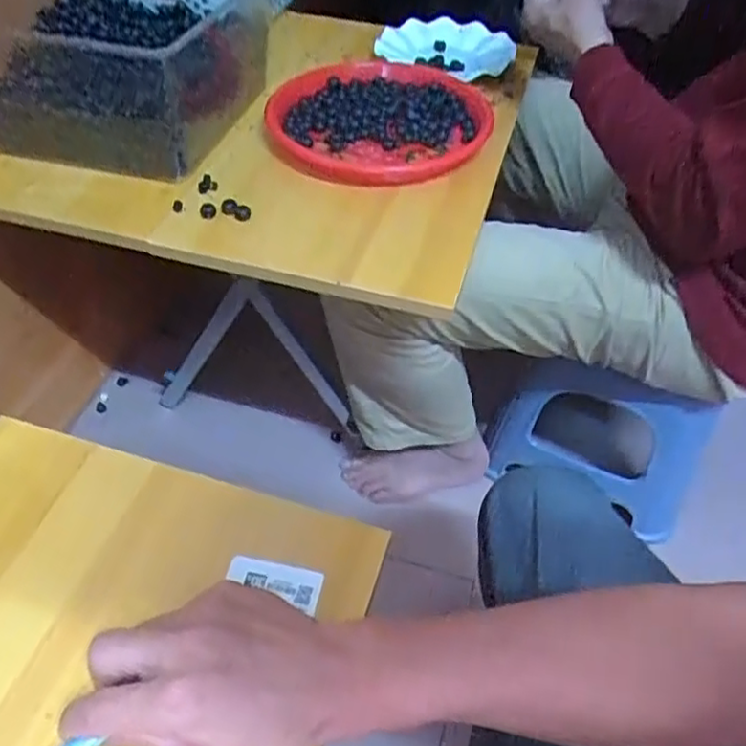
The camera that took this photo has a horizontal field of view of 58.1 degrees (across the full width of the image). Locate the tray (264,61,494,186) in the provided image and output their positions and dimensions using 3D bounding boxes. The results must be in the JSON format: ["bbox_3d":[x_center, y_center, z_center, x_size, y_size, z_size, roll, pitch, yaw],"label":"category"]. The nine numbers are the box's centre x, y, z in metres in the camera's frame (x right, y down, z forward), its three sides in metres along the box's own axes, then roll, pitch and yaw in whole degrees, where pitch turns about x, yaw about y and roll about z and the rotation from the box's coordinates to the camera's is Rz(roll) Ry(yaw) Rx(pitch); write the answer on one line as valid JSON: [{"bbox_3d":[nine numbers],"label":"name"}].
[{"bbox_3d":[0.015,-0.298,0.772,0.229,0.051,0.239,3,47,-3],"label":"tray"}]

